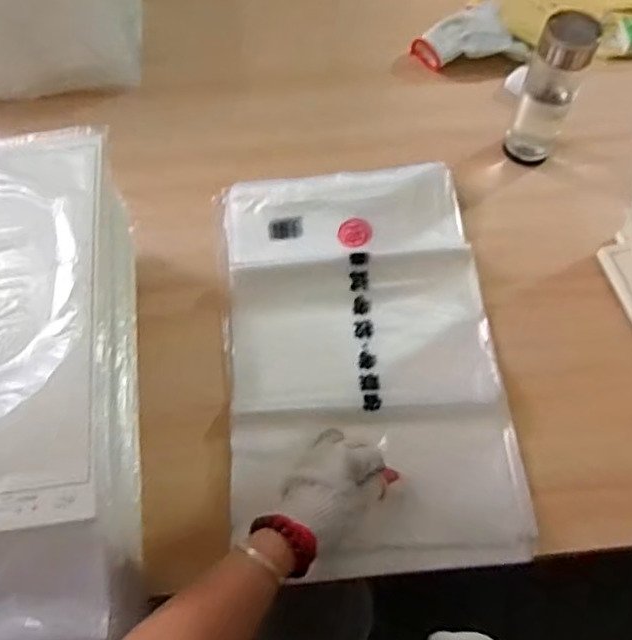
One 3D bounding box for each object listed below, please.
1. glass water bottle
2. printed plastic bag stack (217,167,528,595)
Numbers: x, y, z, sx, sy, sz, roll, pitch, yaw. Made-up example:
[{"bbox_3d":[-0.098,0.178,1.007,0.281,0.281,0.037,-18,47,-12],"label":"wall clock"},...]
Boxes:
[{"bbox_3d":[0.284,-0.277,0.750,0.066,0.178,0.052,23,65,11],"label":"glass water bottle"},{"bbox_3d":[0.050,0.024,0.687,0.291,0.031,0.481,-5,63,0],"label":"printed plastic bag stack"}]

